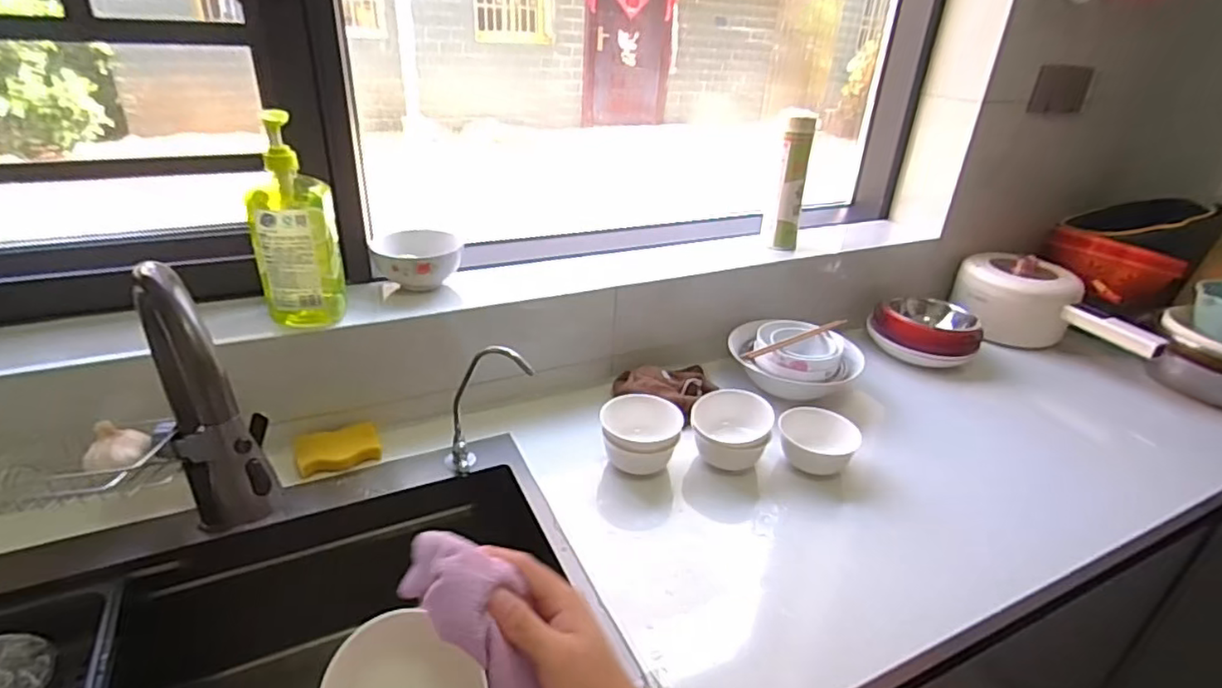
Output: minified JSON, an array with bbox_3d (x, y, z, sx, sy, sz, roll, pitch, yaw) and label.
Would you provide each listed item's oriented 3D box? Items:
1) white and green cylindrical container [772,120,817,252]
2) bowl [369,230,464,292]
[{"bbox_3d":[0.351,-0.309,1.206,0.055,0.240,0.053,9,29,11],"label":"white and green cylindrical container"},{"bbox_3d":[-0.301,-0.124,0.981,0.130,0.078,0.137,2,28,-1],"label":"bowl"}]

